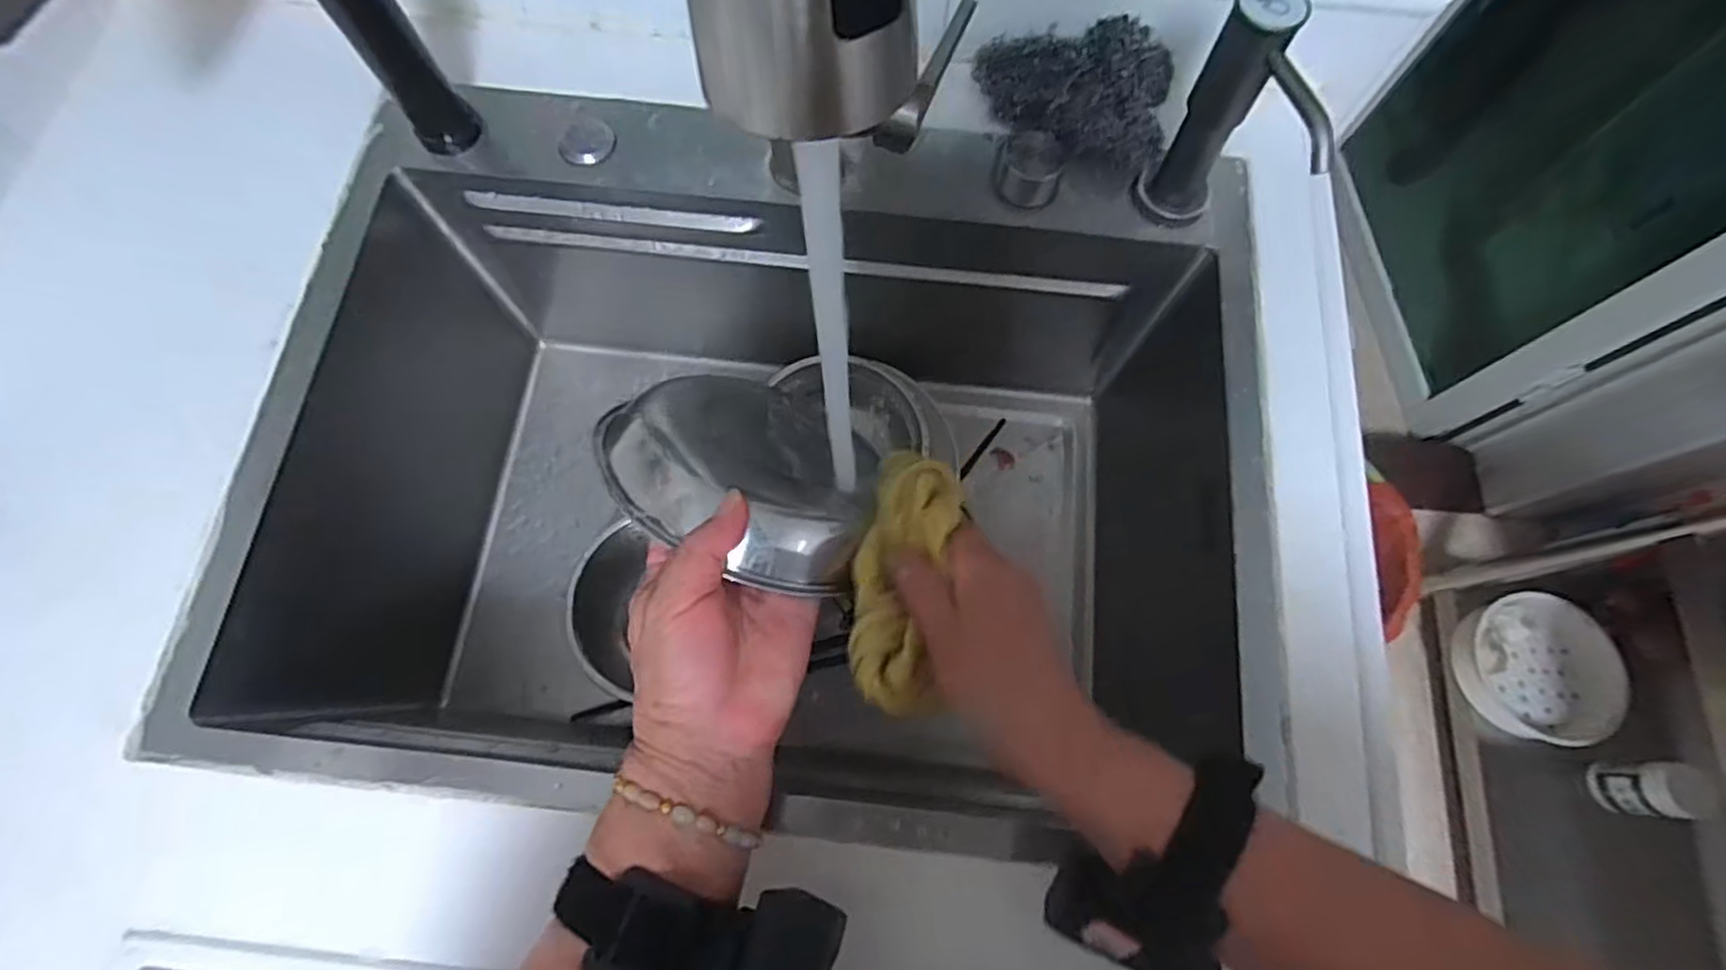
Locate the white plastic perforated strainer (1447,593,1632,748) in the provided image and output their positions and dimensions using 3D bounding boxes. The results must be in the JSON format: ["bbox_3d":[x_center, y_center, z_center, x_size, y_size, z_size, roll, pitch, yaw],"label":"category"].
[{"bbox_3d":[1.039,0.278,1.112,0.219,0.094,0.209,-10,73,-4],"label":"white plastic perforated strainer"}]

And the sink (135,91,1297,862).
[{"bbox_3d":[-0.060,-0.004,0.538,0.596,0.240,0.426,6,72,1],"label":"sink"}]

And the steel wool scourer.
[{"bbox_3d":[0.138,-0.264,0.470,0.124,0.039,0.094,11,73,3],"label":"steel wool scourer"}]

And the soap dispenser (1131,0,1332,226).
[{"bbox_3d":[0.216,-0.188,0.416,0.033,0.141,0.094,-25,74,-8],"label":"soap dispenser"}]

